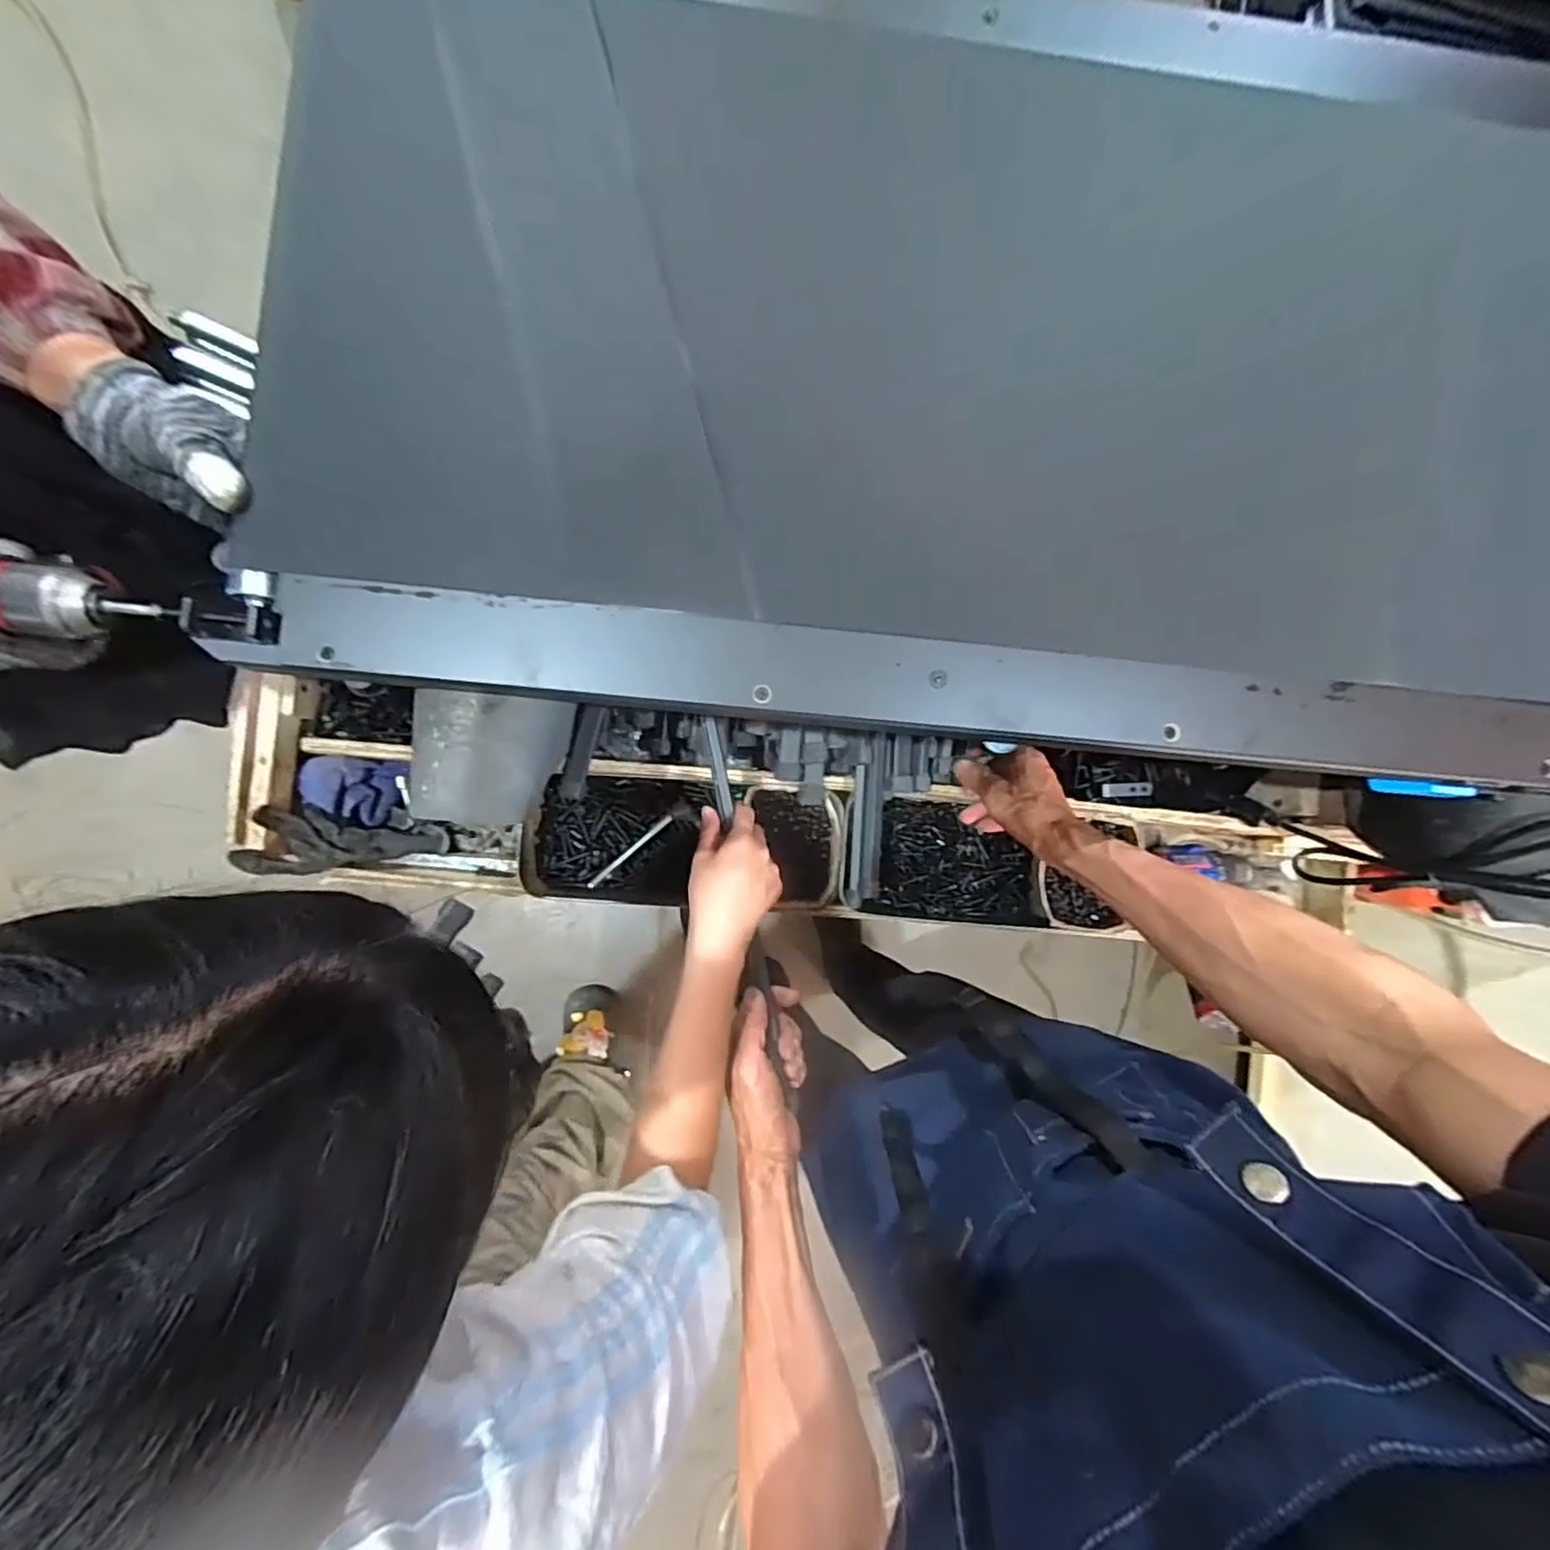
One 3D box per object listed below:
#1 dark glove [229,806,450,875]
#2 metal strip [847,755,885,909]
[{"bbox_3d":[-0.449,0.070,0.685,0.190,0.044,0.073,0,88,-6],"label":"dark glove"},{"bbox_3d":[0.091,0.055,0.635,0.025,0.021,0.143,3,87,-6],"label":"metal strip"}]

